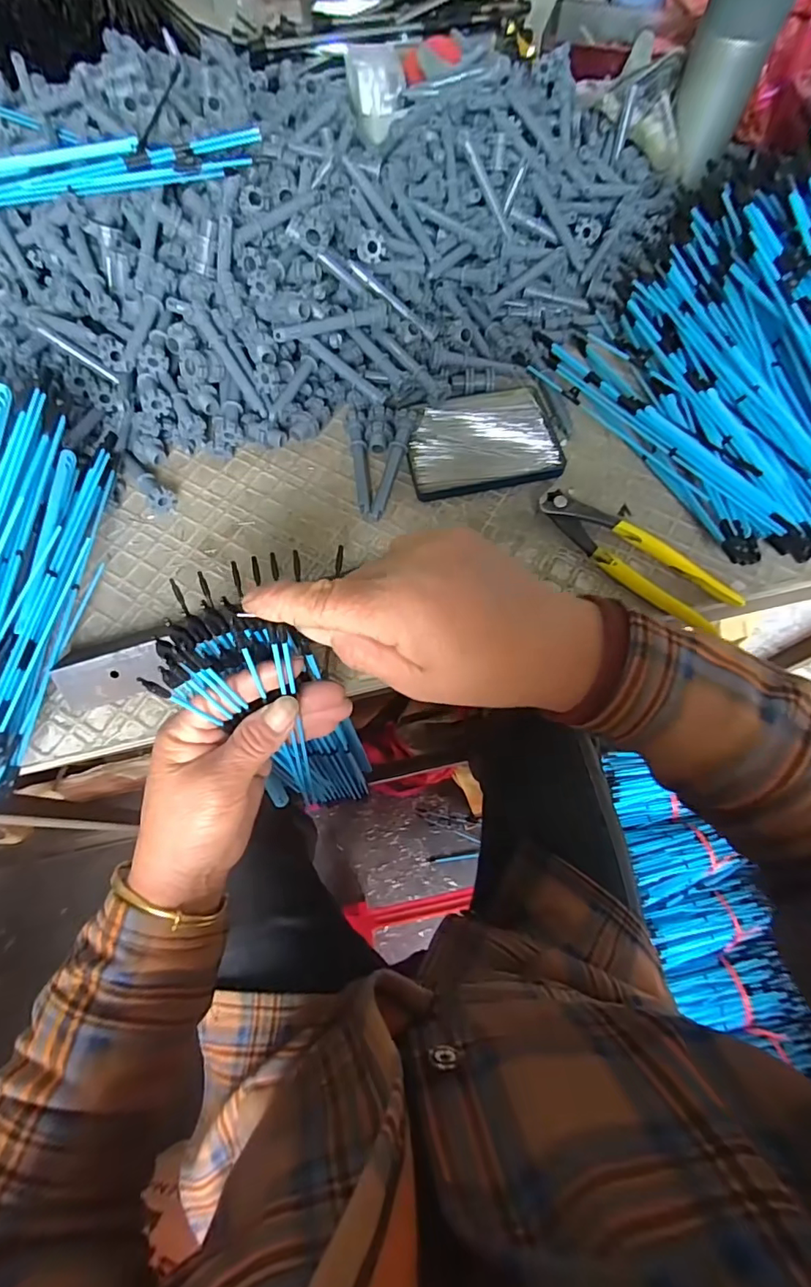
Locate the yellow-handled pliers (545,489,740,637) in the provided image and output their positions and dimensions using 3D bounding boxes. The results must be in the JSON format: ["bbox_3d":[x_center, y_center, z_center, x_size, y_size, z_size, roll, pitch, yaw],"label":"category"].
[{"bbox_3d":[0.177,-0.070,0.399,0.160,0.016,0.047,42,75,14],"label":"yellow-handled pliers"}]

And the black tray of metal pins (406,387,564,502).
[{"bbox_3d":[0.066,-0.178,0.445,0.132,0.016,0.100,-11,70,-4],"label":"black tray of metal pins"}]

